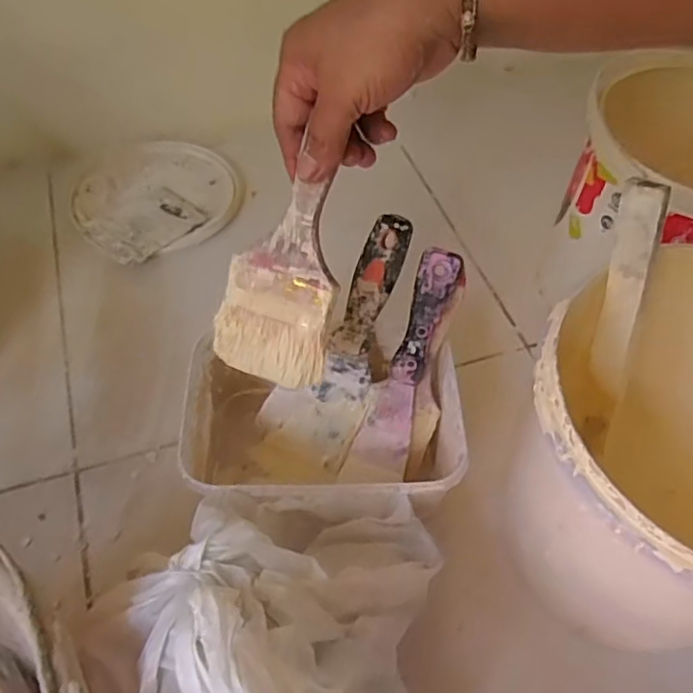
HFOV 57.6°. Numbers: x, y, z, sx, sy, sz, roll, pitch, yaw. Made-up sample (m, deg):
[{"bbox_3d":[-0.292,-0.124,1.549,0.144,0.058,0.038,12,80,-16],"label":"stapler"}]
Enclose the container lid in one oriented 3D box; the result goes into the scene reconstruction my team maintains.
[{"bbox_3d":[-0.204,-0.164,0.678,0.172,0.015,0.171,1,54,-2],"label":"container lid"}]

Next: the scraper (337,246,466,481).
[{"bbox_3d":[0.044,0.017,0.452,0.039,0.174,0.026,20,11,11],"label":"scraper"}]

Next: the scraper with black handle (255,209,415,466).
[{"bbox_3d":[-0.003,-0.004,0.471,0.074,0.193,0.018,26,18,15],"label":"scraper with black handle"}]

